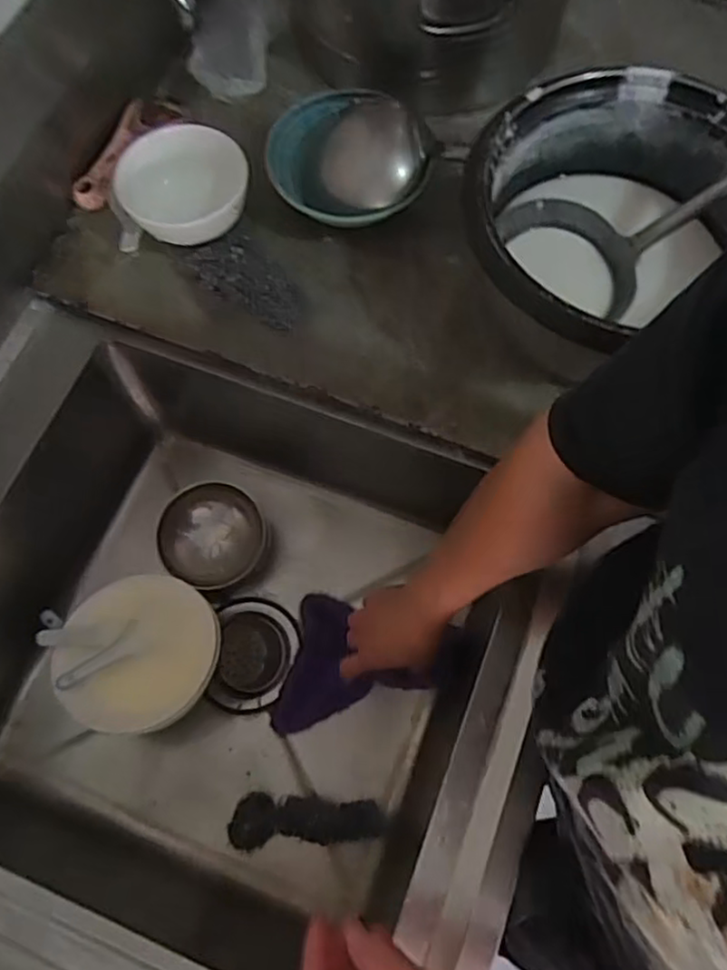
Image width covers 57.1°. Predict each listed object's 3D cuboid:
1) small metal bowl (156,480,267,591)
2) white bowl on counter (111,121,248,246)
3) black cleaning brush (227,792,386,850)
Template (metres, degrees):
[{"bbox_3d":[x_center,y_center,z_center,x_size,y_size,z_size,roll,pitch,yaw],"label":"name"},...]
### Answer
[{"bbox_3d":[-0.159,0.054,0.713,0.109,0.050,0.110,0,70,0],"label":"small metal bowl"},{"bbox_3d":[-0.157,-0.262,0.594,0.114,0.055,0.100,-9,70,-4],"label":"white bowl on counter"},{"bbox_3d":[-0.054,0.320,0.634,0.142,0.030,0.044,2,70,0],"label":"black cleaning brush"}]

